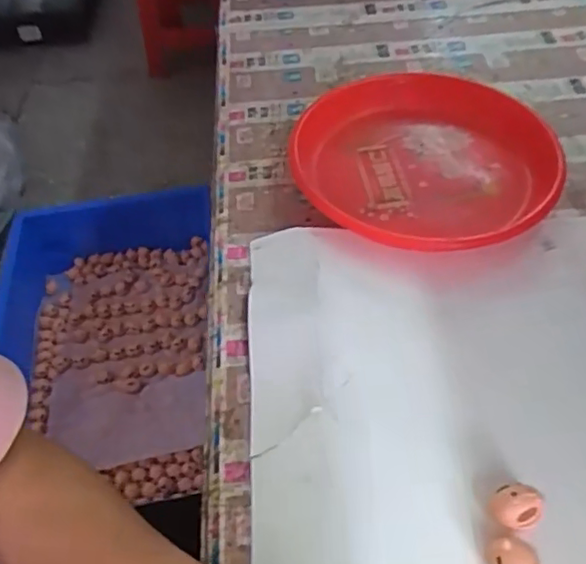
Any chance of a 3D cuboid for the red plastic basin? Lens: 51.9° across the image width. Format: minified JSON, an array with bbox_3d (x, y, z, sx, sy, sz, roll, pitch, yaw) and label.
[{"bbox_3d":[0.125,-0.127,0.559,0.227,0.041,0.234,-3,51,3],"label":"red plastic basin"}]

